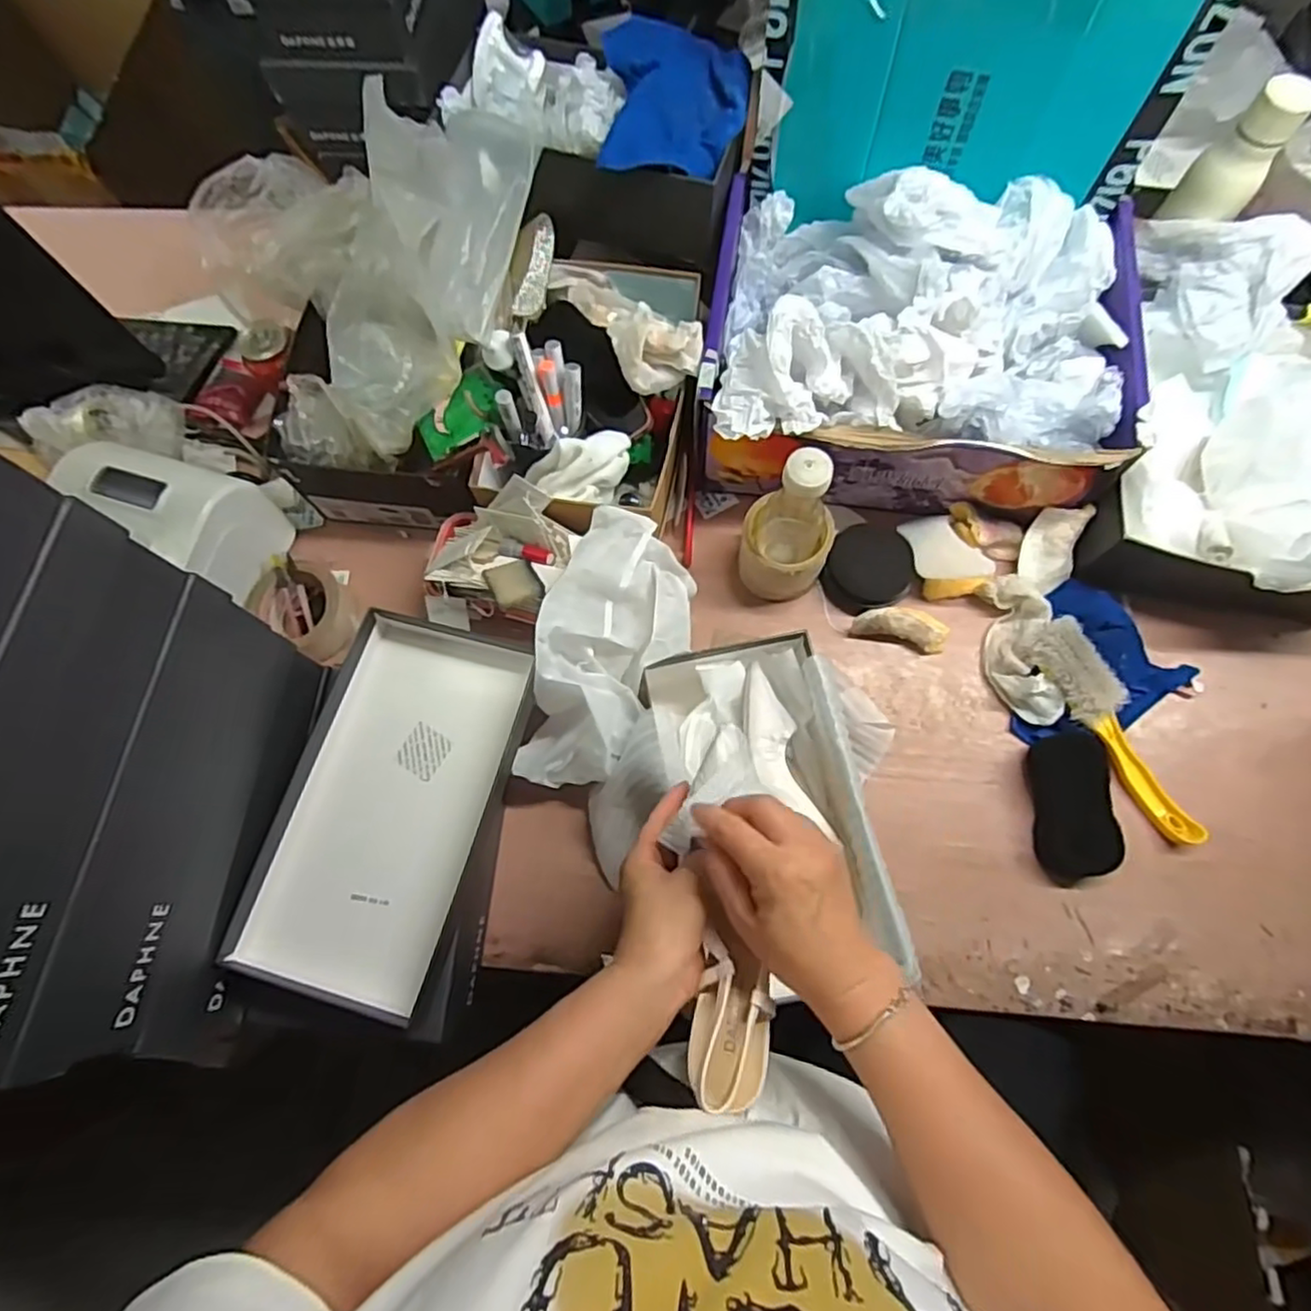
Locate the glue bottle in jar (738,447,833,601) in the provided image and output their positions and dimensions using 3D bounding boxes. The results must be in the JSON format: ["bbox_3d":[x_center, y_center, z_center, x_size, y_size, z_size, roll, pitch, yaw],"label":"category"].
[{"bbox_3d":[0.127,-0.120,0.632,0.086,0.172,0.074,22,75,9],"label":"glue bottle in jar"}]

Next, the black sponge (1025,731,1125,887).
[{"bbox_3d":[0.386,0.140,0.622,0.063,0.035,0.135,0,73,2],"label":"black sponge"}]

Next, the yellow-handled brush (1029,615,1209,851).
[{"bbox_3d":[0.432,0.074,0.635,0.054,0.051,0.231,-26,74,-5],"label":"yellow-handled brush"}]

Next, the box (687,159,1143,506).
[{"bbox_3d":[0.254,-0.308,0.664,0.390,0.177,0.300,8,73,5],"label":"box"}]

